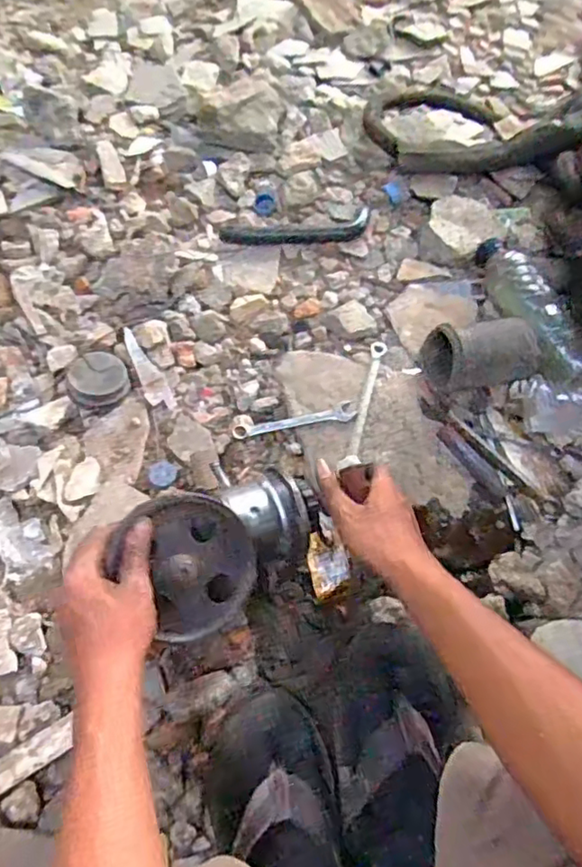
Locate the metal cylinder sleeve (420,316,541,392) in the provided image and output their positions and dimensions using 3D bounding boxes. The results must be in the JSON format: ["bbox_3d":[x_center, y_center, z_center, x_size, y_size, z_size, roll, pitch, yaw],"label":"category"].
[{"bbox_3d":[0.230,-0.093,0.719,0.133,0.068,0.075,-7,66,-5],"label":"metal cylinder sleeve"}]

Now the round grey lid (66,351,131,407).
[{"bbox_3d":[-0.237,-0.065,0.738,0.072,0.033,0.070,1,66,-1],"label":"round grey lid"}]

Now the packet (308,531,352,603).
[{"bbox_3d":[0.040,0.140,0.652,0.041,0.013,0.069,-11,66,-7],"label":"packet"}]

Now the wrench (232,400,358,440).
[{"bbox_3d":[0.004,-0.016,0.730,0.147,0.019,0.026,-7,66,-5],"label":"wrench"}]

